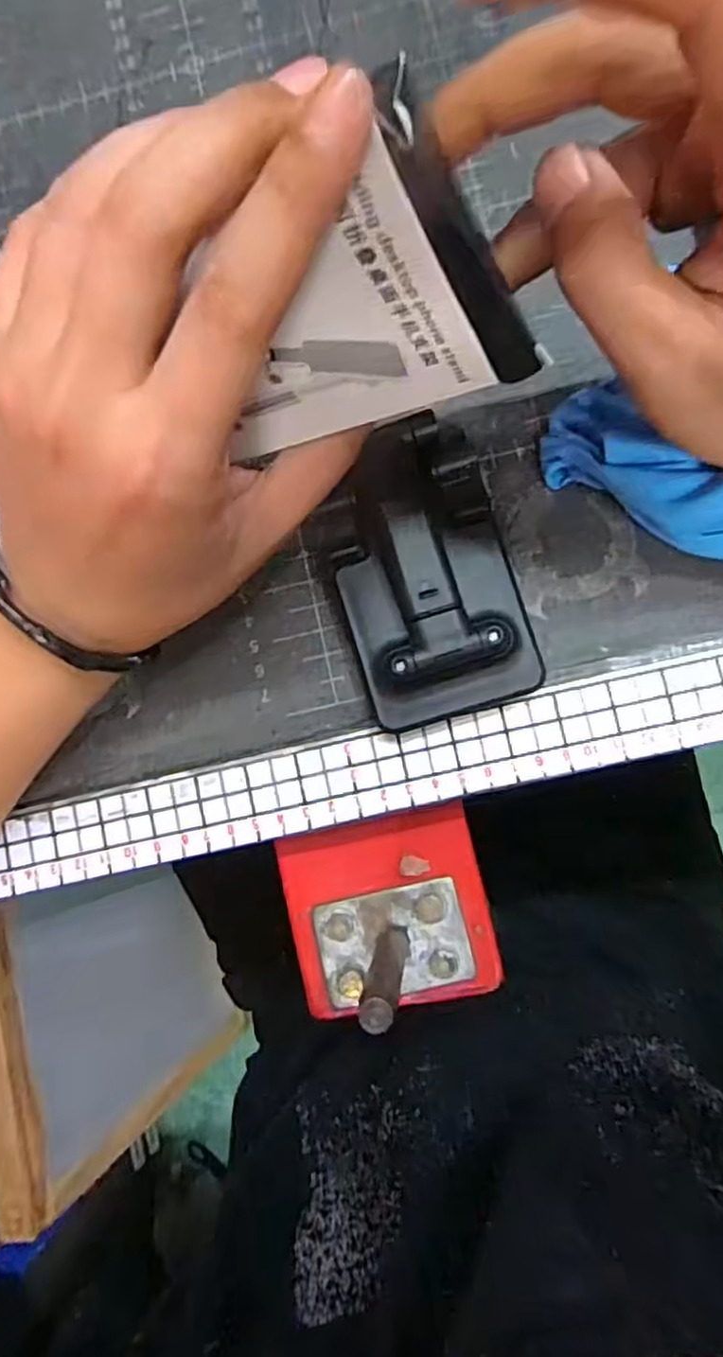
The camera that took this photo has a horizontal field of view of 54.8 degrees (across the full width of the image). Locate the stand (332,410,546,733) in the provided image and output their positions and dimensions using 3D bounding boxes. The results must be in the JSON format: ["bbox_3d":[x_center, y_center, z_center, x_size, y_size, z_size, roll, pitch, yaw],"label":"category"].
[{"bbox_3d":[0.023,-0.038,0.257,0.062,0.024,0.104,-16,85,4],"label":"stand"}]

